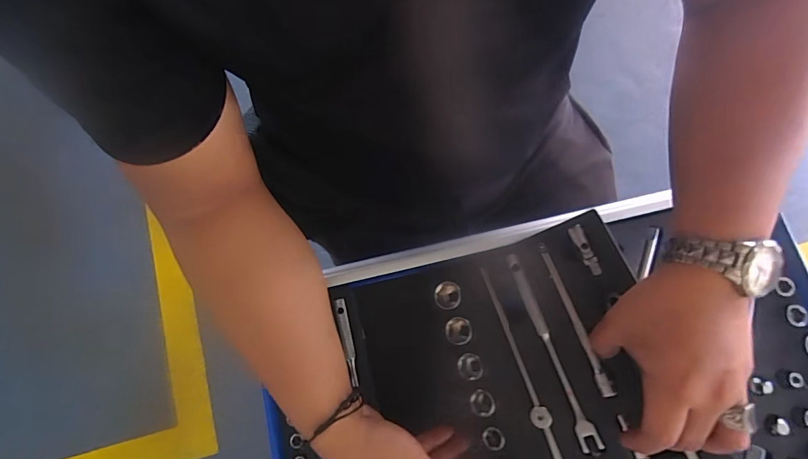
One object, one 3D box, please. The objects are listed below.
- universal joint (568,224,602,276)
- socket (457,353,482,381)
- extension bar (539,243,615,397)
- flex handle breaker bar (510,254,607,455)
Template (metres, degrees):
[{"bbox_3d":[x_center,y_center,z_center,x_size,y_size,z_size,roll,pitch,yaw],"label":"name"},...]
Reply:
[{"bbox_3d":[0.174,0.020,0.390,0.011,0.007,0.052,-16,65,-4],"label":"universal joint"},{"bbox_3d":[0.065,0.135,0.402,0.022,0.023,0.025,29,79,6],"label":"socket"},{"bbox_3d":[0.159,0.080,0.382,0.009,0.007,0.145,-15,65,-4],"label":"extension bar"},{"bbox_3d":[0.137,0.108,0.387,0.014,0.009,0.184,-15,66,-4],"label":"flex handle breaker bar"}]

